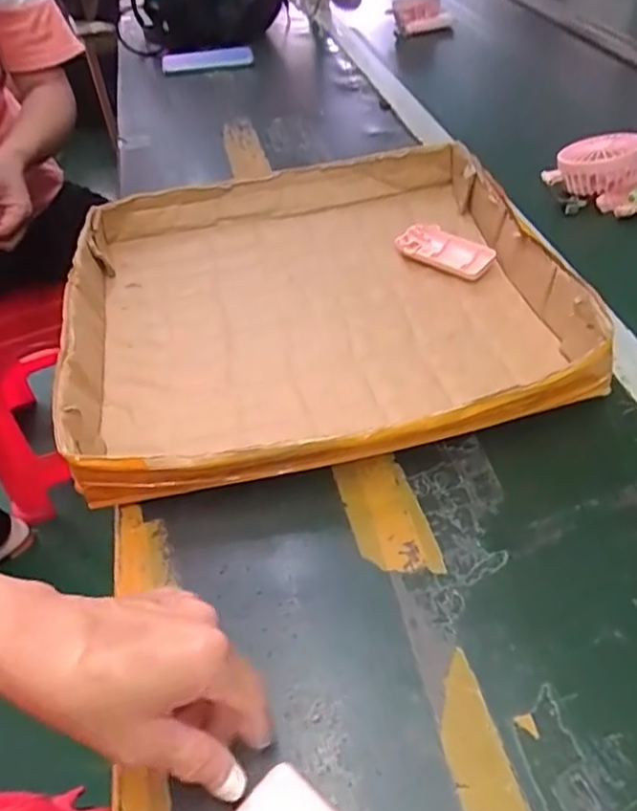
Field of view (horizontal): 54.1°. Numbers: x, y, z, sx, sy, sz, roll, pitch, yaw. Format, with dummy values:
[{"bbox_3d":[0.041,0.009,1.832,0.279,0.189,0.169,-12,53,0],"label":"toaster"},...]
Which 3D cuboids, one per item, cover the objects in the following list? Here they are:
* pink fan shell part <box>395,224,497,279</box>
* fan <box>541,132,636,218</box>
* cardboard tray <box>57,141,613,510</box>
[{"bbox_3d":[0.126,-0.154,0.622,0.092,0.021,0.043,26,54,27],"label":"pink fan shell part"},{"bbox_3d":[0.315,-0.249,0.674,0.122,0.063,0.075,26,54,27],"label":"fan"},{"bbox_3d":[-0.008,-0.098,0.570,0.416,0.064,0.381,-11,46,-5],"label":"cardboard tray"}]

